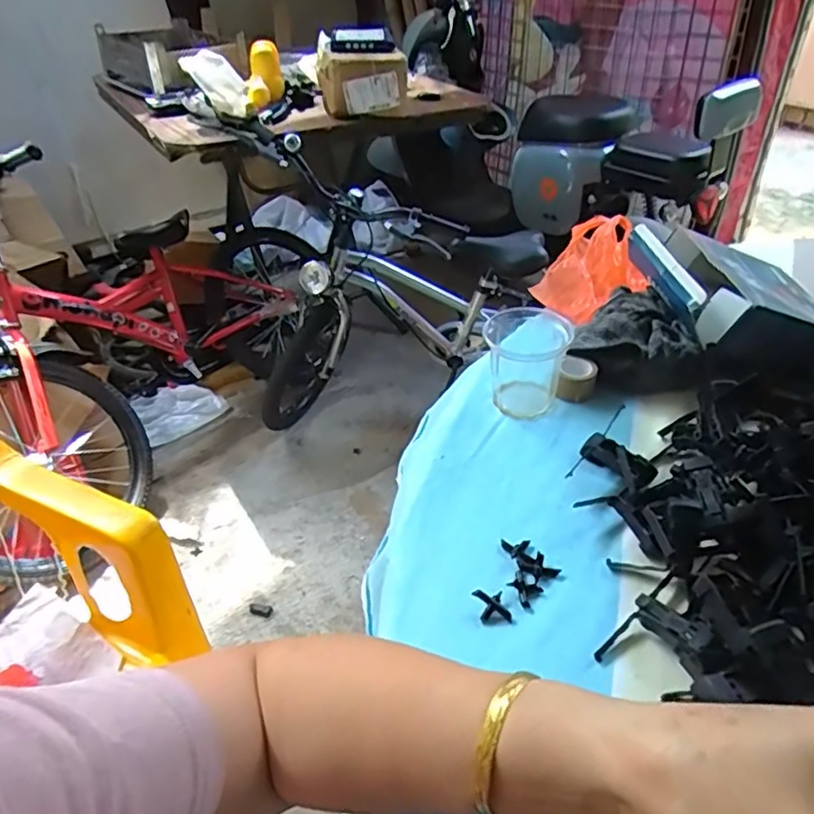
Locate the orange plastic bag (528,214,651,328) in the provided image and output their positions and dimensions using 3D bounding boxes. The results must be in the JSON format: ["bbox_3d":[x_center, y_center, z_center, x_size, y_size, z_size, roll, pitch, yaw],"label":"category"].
[{"bbox_3d":[0.201,-0.147,0.657,0.099,0.061,0.140,24,46,29],"label":"orange plastic bag"}]

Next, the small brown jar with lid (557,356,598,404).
[{"bbox_3d":[0.148,-0.025,0.536,0.030,0.029,0.035,8,40,13],"label":"small brown jar with lid"}]

